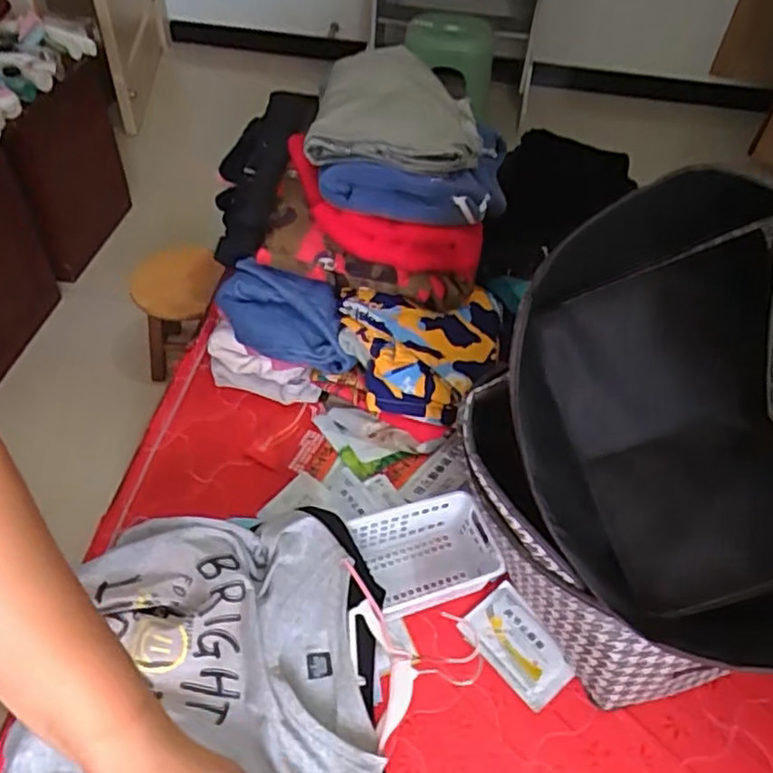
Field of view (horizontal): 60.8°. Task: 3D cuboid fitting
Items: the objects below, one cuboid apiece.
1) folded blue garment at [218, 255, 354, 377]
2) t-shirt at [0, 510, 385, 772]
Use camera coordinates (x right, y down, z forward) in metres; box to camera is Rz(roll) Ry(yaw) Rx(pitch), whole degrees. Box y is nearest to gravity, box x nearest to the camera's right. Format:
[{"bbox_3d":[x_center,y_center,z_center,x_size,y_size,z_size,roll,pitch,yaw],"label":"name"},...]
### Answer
[{"bbox_3d":[-0.155,-0.111,1.021,0.235,0.091,0.111,16,49,10],"label":"folded blue garment"},{"bbox_3d":[-0.205,0.323,0.693,0.377,0.066,0.390,-8,49,-11],"label":"t-shirt"}]

